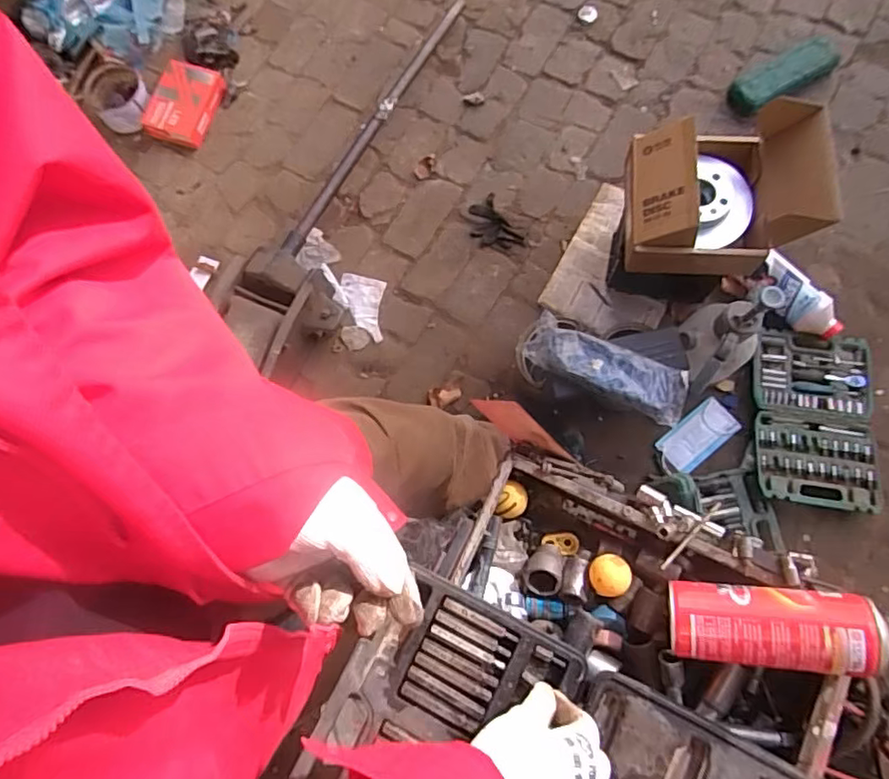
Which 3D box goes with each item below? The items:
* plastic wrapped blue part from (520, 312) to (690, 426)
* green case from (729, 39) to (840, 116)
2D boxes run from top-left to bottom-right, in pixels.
[{"bbox_3d":[0.312,-0.042,1.123,0.314,0.032,0.110,27,77,12],"label":"plastic wrapped blue part"},{"bbox_3d":[0.847,-0.777,1.445,0.318,0.049,0.102,-28,73,-4],"label":"green case"}]

